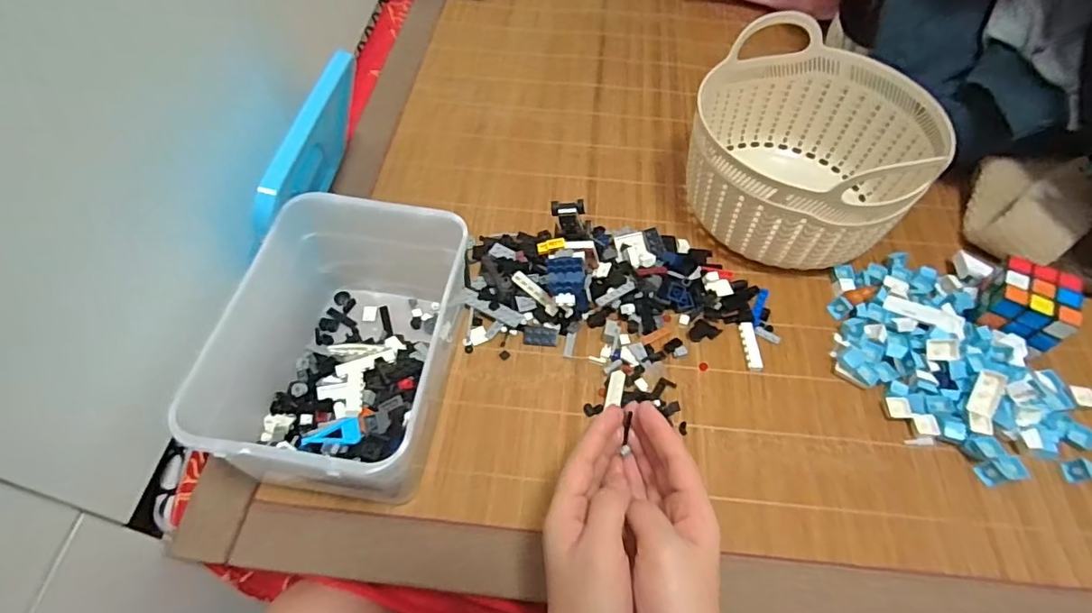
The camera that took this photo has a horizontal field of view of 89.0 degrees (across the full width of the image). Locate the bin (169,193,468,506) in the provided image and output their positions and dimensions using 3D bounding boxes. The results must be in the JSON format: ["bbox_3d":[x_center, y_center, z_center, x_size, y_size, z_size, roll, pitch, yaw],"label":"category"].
[{"bbox_3d":[-0.150,0.031,0.443,0.153,0.119,0.228,7,57,4],"label":"bin"}]

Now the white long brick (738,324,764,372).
[{"bbox_3d":[0.188,0.036,0.509,0.013,0.010,0.051,-1,56,-1],"label":"white long brick"}]

